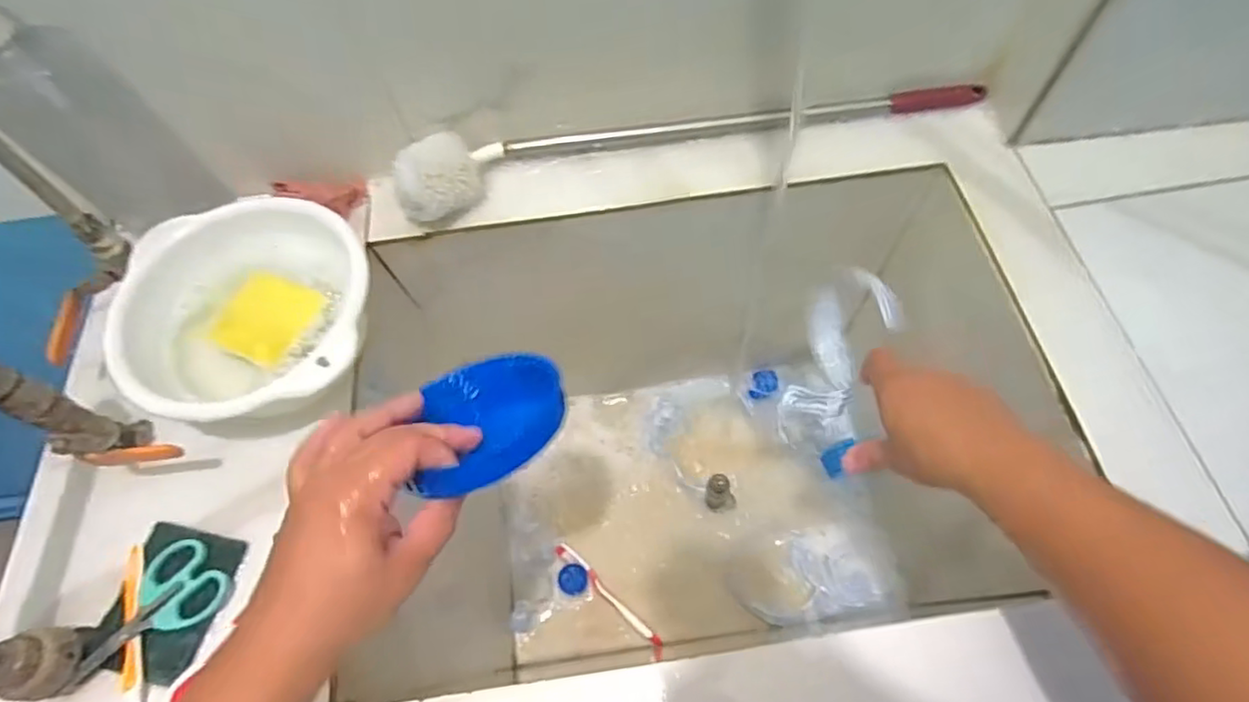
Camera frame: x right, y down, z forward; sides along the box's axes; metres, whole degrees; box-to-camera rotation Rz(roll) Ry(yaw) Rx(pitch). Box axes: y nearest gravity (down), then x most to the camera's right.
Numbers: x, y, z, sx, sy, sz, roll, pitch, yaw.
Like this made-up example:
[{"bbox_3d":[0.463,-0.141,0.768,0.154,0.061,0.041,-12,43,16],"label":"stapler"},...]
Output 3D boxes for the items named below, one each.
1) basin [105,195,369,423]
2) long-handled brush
[{"bbox_3d":[-0.311,-0.027,0.525,0.207,0.070,0.193,-9,62,-1],"label":"basin"},{"bbox_3d":[0.064,-0.231,0.623,0.615,0.065,0.087,-14,63,-4],"label":"long-handled brush"}]

